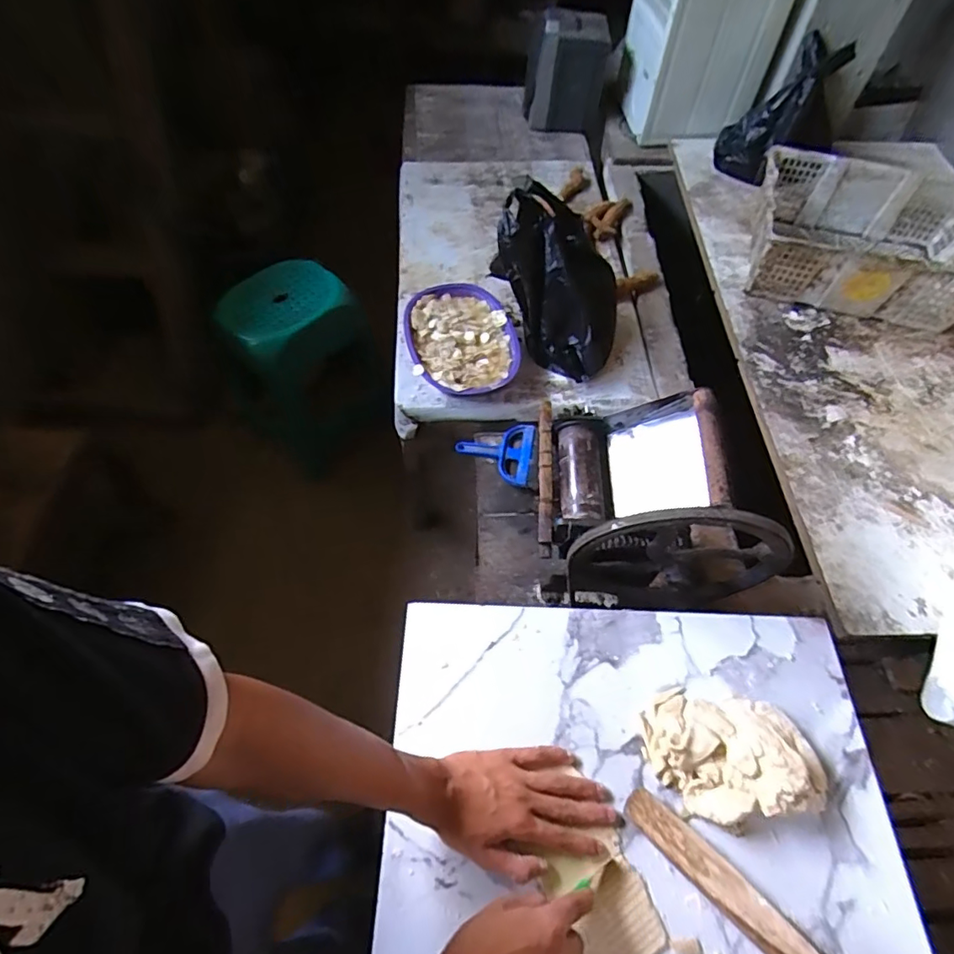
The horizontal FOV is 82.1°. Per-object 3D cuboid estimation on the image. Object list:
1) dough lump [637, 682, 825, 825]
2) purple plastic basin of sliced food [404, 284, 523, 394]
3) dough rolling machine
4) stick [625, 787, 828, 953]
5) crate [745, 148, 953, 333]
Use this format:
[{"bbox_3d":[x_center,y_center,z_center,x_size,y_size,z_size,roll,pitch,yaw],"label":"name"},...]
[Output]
[{"bbox_3d":[0.256,0.274,0.549,0.160,0.052,0.124,-4,60,-3],"label":"dough lump"},{"bbox_3d":[-0.033,-0.289,1.148,0.215,0.060,0.292,-14,61,-8],"label":"purple plastic basin of sliced food"},{"bbox_3d":[0.228,0.027,0.733,0.295,0.254,0.238,7,60,4],"label":"dough rolling machine"},{"bbox_3d":[0.261,0.399,0.475,0.301,0.034,0.037,39,67,20],"label":"stick"},{"bbox_3d":[0.865,-0.538,1.229,0.469,0.151,0.356,12,61,7],"label":"crate"}]

